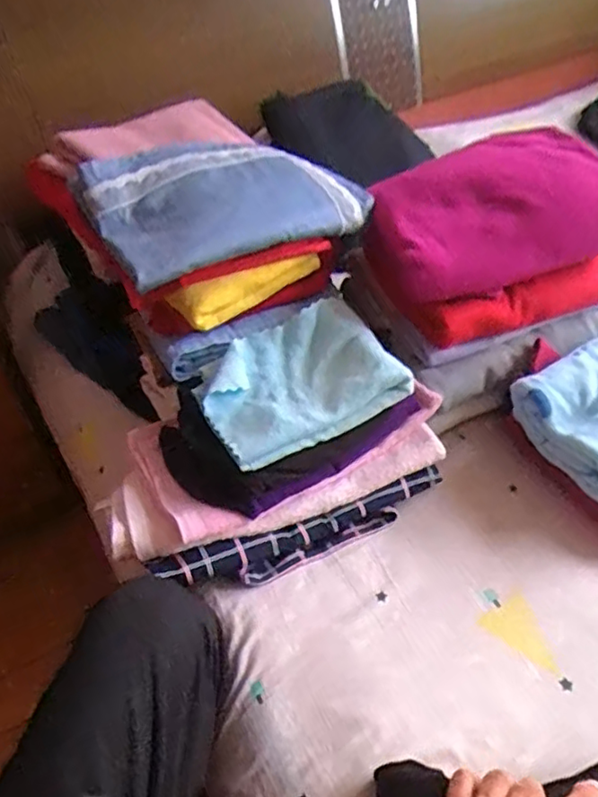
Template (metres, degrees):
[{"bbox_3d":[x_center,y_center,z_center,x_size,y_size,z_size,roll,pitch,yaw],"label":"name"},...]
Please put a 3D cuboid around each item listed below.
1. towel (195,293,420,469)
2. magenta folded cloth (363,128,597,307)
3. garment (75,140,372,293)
[{"bbox_3d":[-0.004,-0.021,0.671,0.200,0.051,0.149,-24,46,-17],"label":"towel"},{"bbox_3d":[0.218,-0.211,0.714,0.266,0.103,0.177,-14,43,-7],"label":"magenta folded cloth"},{"bbox_3d":[-0.092,-0.233,0.721,0.279,0.076,0.203,-28,47,-20],"label":"garment"}]

